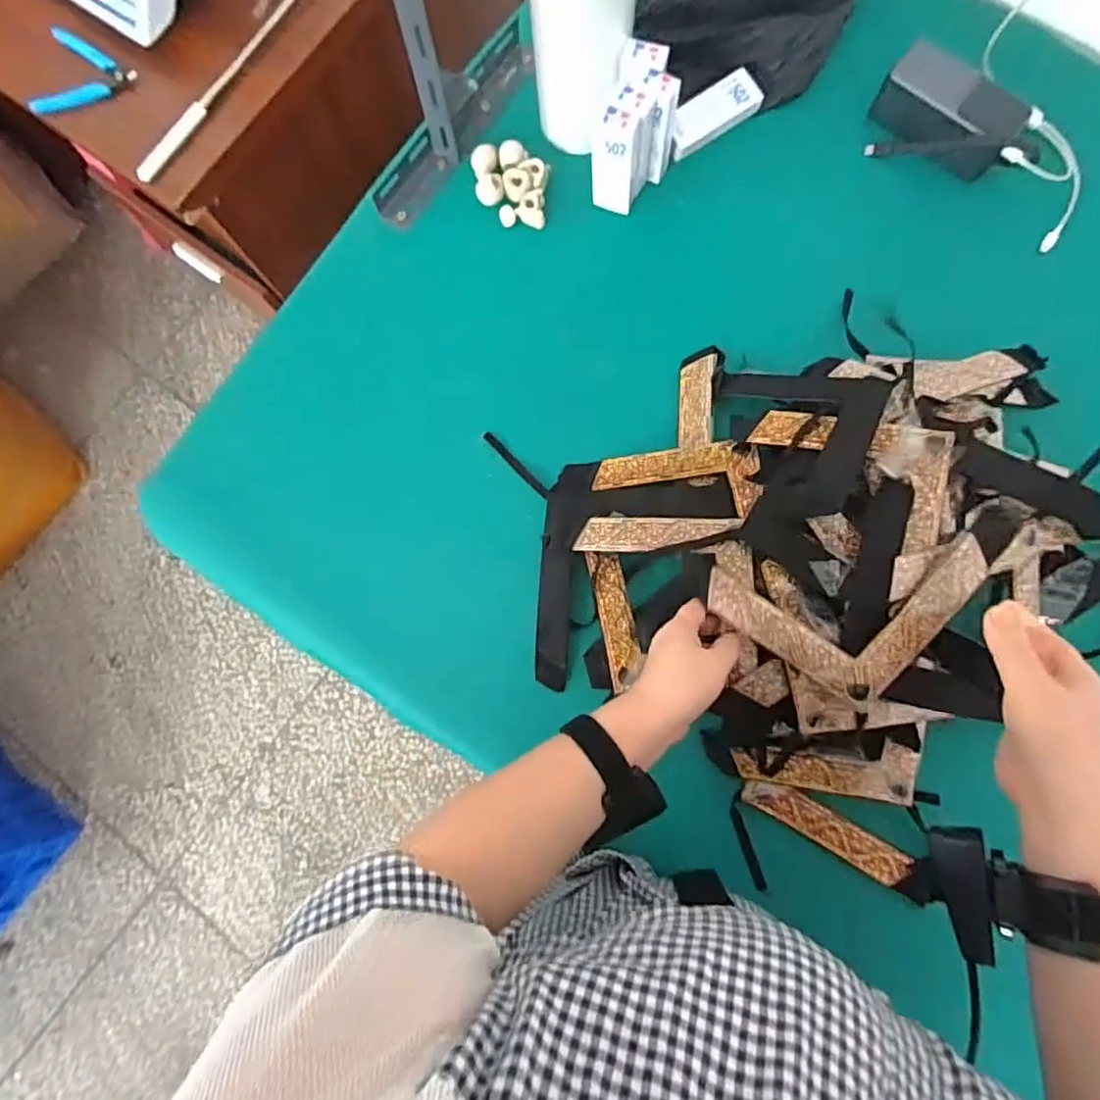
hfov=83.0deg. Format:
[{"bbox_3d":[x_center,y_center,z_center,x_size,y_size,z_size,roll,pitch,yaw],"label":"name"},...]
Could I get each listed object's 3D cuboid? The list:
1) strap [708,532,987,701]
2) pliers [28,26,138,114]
[{"bbox_3d":[0.223,0.057,0.468,0.188,0.029,0.100,-7,70,14],"label":"strap"},{"bbox_3d":[-0.541,-0.536,0.707,0.101,0.026,0.100,22,72,7],"label":"pliers"}]

